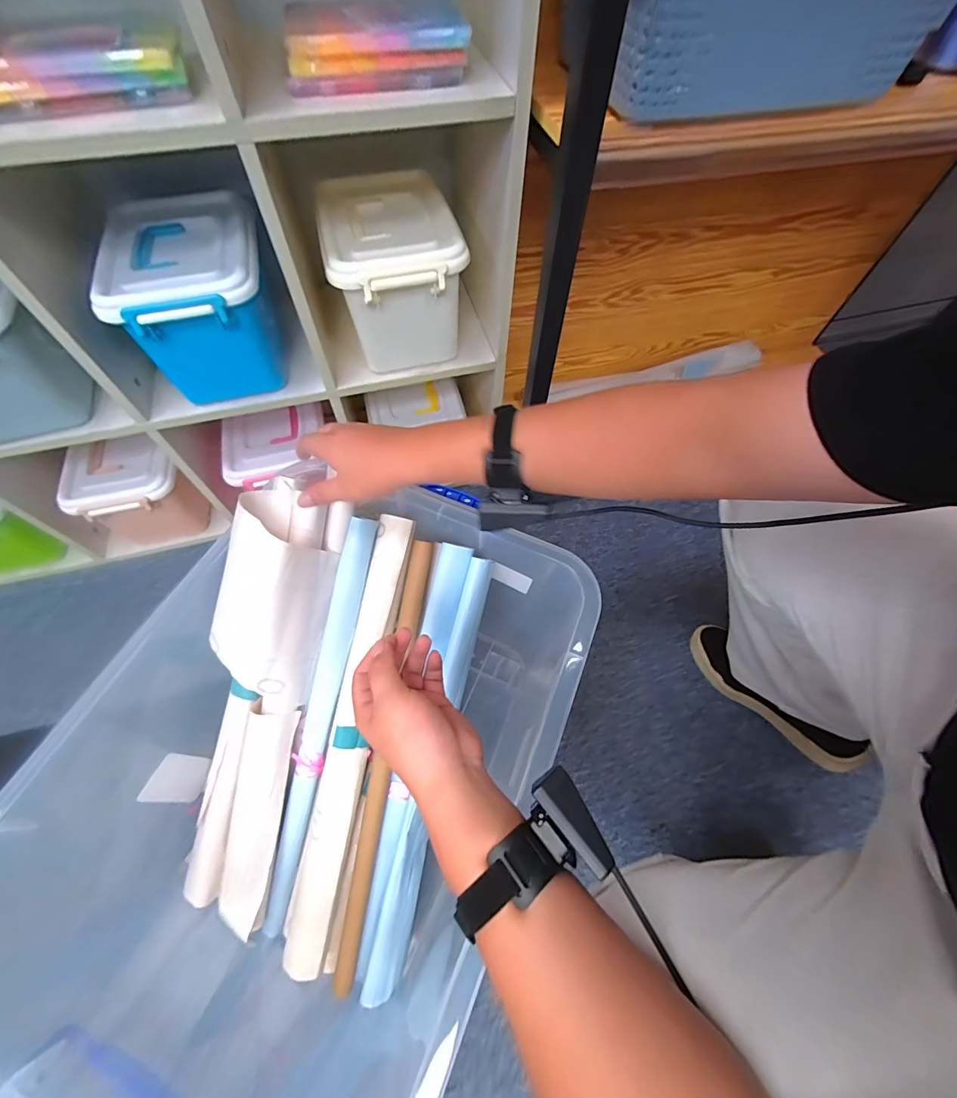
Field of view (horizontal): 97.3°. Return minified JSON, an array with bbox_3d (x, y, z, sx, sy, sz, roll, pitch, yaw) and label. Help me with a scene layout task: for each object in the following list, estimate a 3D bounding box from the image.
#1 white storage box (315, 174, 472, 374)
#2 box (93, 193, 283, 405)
[{"bbox_3d":[-0.138,-0.437,0.685,0.185,0.182,0.245,-15,65,-9],"label":"white storage box"},{"bbox_3d":[-0.417,-0.379,0.654,0.193,0.181,0.268,-16,65,-9],"label":"box"}]

